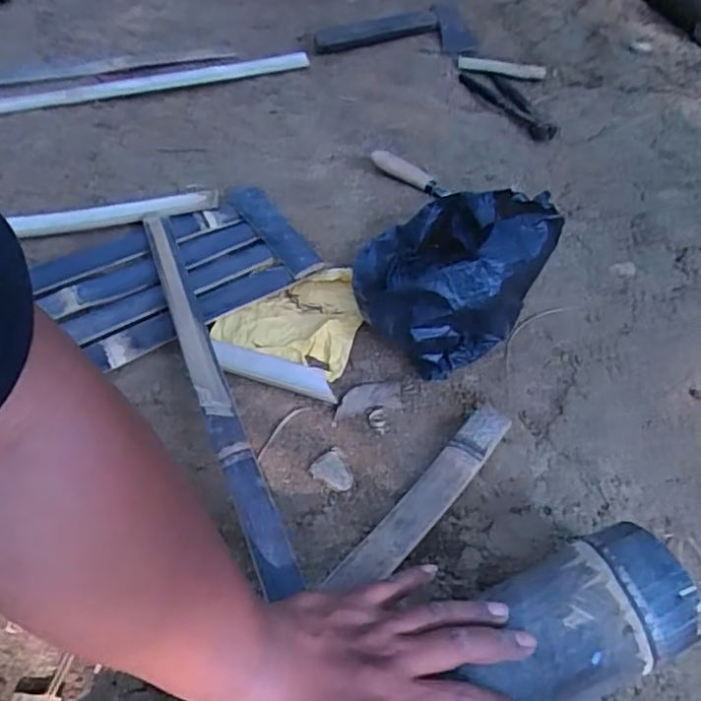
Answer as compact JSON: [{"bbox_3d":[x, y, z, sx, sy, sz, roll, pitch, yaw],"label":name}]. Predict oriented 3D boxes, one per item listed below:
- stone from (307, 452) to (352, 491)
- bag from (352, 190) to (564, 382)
[{"bbox_3d":[-0.017,0.112,0.567,0.030,0.004,0.038,-29,58,-21],"label":"stone"},{"bbox_3d":[0.092,-0.085,0.625,0.168,0.133,0.163,37,60,24],"label":"bag"}]

